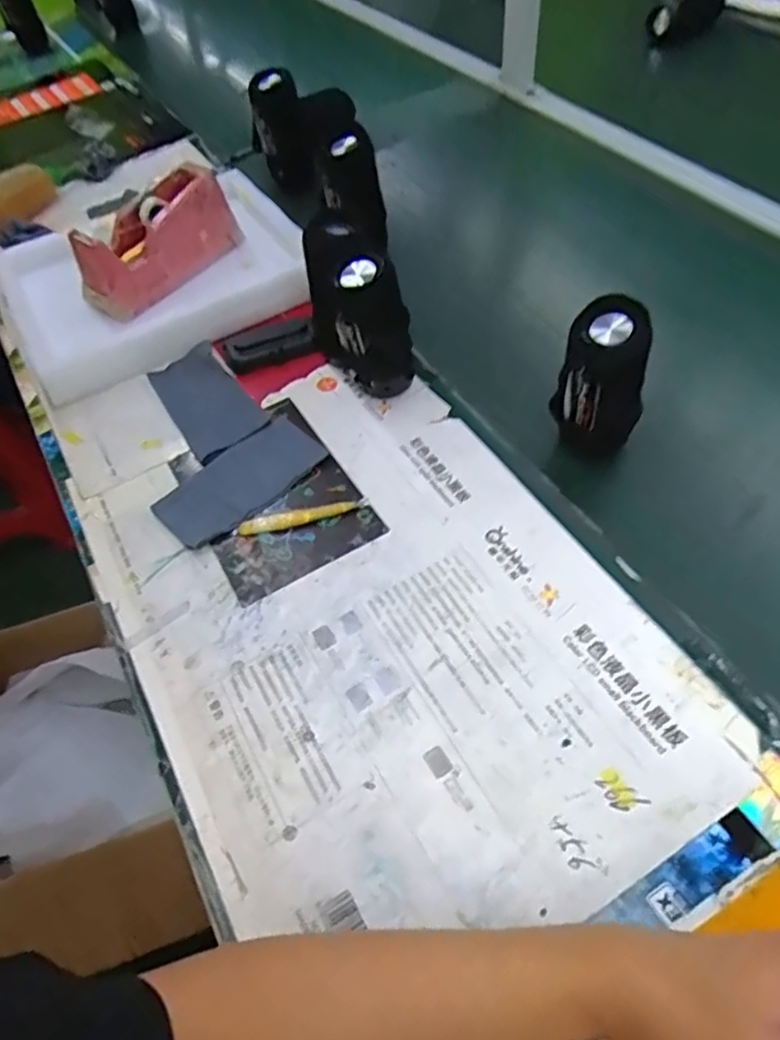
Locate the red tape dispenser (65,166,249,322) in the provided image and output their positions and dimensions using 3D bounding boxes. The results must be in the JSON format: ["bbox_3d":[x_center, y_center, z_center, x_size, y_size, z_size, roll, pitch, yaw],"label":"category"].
[{"bbox_3d":[-0.287,-0.343,0.797,0.067,0.112,0.203,30,61,25],"label":"red tape dispenser"}]

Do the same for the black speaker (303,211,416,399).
[{"bbox_3d":[-0.034,-0.210,0.659,0.069,0.151,0.118,-24,54,-12],"label":"black speaker"}]

